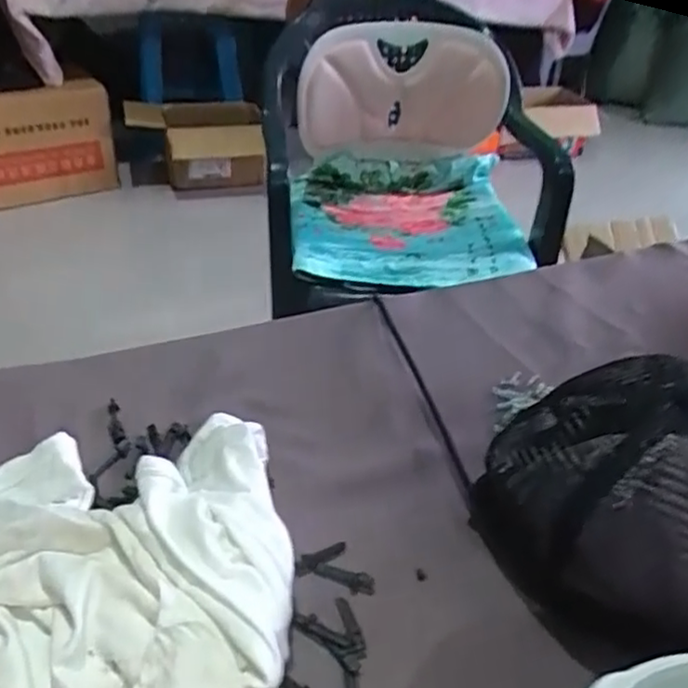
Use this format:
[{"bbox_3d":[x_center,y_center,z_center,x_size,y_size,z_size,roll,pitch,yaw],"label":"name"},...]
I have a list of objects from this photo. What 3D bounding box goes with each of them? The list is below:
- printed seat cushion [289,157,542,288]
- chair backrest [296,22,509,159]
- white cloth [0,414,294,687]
[{"bbox_3d":[0.095,-0.202,1.116,0.361,0.100,0.281,-1,36,-7],"label":"printed seat cushion"},{"bbox_3d":[0.088,-0.396,1.139,0.329,0.272,0.084,3,59,-1],"label":"chair backrest"},{"bbox_3d":[-0.143,0.118,0.374,0.219,0.053,0.205,-2,36,-5],"label":"white cloth"}]

